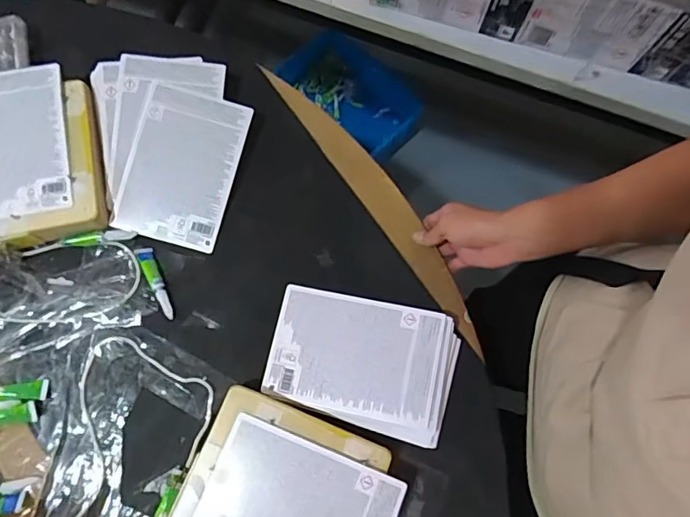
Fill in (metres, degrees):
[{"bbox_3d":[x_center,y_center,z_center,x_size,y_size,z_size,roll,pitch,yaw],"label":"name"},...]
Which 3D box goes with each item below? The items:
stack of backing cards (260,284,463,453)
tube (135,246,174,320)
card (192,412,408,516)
[{"bbox_3d":[0.017,0.103,0.527,0.186,0.029,0.124,16,76,3],"label":"stack of backing cards"},{"bbox_3d":[-0.200,0.025,0.551,0.016,0.007,0.084,-25,78,-7],"label":"tube"},{"bbox_3d":[-0.043,0.227,0.467,0.168,0.006,0.115,22,77,5],"label":"card"}]

